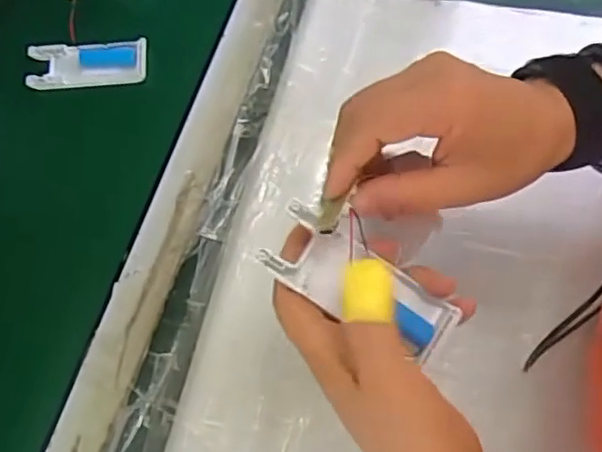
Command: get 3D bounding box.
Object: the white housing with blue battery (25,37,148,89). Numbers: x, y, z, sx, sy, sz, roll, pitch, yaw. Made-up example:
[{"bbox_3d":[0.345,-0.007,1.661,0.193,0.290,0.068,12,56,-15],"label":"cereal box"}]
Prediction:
[{"bbox_3d":[-0.192,-0.146,0.558,0.106,0.012,0.040,-3,74,0],"label":"white housing with blue battery"}]

